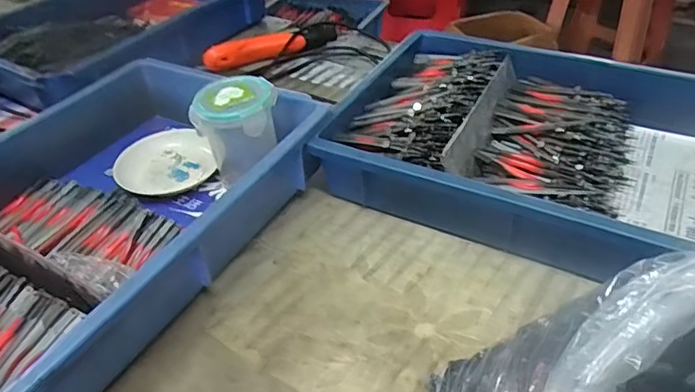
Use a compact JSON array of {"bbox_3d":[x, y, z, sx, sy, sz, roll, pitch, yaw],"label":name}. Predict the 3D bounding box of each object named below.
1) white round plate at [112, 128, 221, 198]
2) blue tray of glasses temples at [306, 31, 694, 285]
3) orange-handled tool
[{"bbox_3d":[-0.206,-0.043,0.613,0.100,0.028,0.105,-2,40,2],"label":"white round plate"},{"bbox_3d":[0.214,-0.057,0.564,0.419,0.078,0.271,15,43,22],"label":"blue tray of glasses temples"},{"bbox_3d":[-0.112,-0.221,0.820,0.207,0.035,0.044,-15,41,-13],"label":"orange-handled tool"}]

